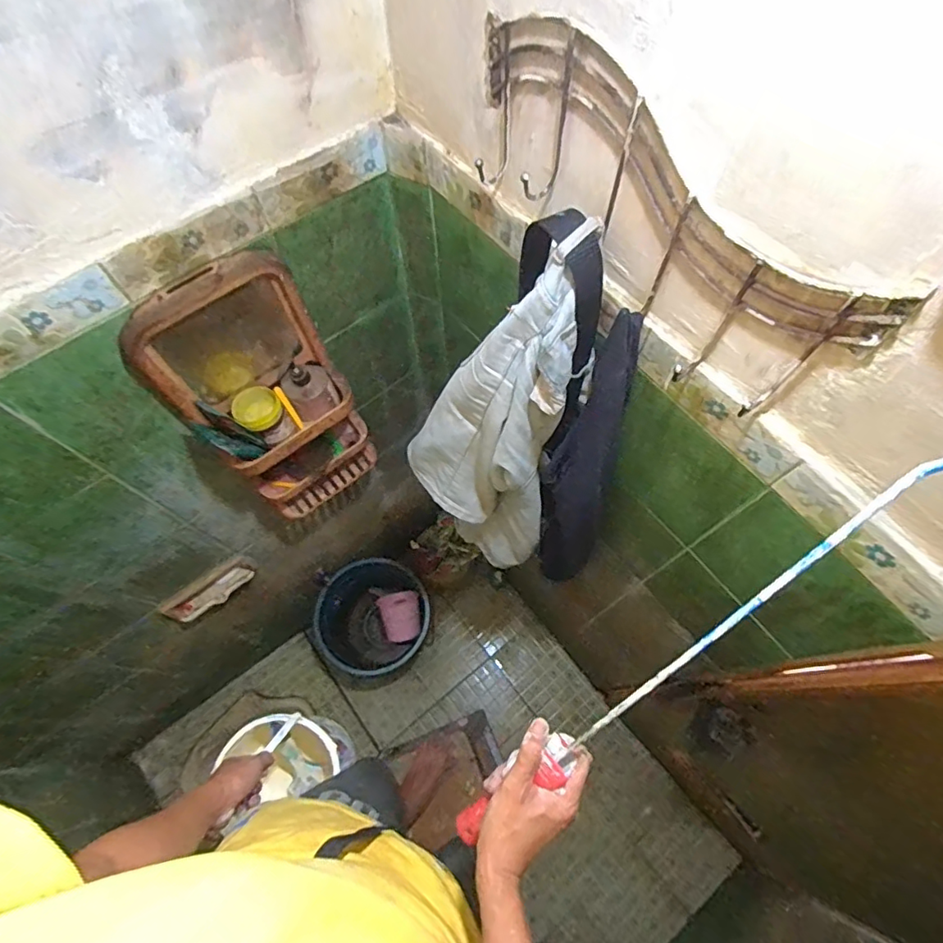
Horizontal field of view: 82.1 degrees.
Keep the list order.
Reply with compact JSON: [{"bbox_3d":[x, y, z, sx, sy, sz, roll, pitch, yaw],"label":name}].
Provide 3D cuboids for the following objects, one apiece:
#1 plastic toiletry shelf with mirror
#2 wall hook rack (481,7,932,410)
[{"bbox_3d":[-0.334,-0.097,0.934,0.251,0.543,0.136,-33,70,-12],"label":"plastic toiletry shelf with mirror"},{"bbox_3d":[0.147,-0.229,0.483,0.038,0.179,0.438,-36,70,-13],"label":"wall hook rack"}]

